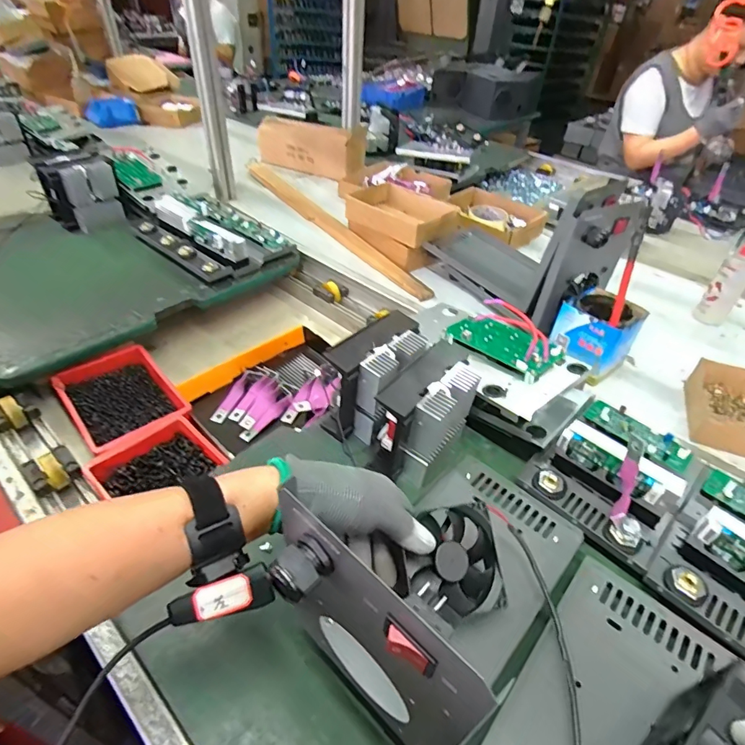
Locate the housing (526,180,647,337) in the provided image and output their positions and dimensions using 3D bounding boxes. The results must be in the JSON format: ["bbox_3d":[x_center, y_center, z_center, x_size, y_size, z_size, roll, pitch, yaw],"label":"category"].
[{"bbox_3d":[0.334,-0.163,0.730,0.162,0.244,0.073,-26,50,-30],"label":"housing"}]

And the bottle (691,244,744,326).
[{"bbox_3d":[0.639,-0.156,0.812,0.051,0.161,0.044,33,49,28],"label":"bottle"}]

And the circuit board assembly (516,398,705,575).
[{"bbox_3d":[0.290,0.098,0.520,0.200,0.065,0.148,-31,52,-33],"label":"circuit board assembly"}]

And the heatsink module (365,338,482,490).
[{"bbox_3d":[0.060,0.051,0.531,0.083,0.121,0.129,30,47,26],"label":"heatsink module"}]

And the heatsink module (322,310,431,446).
[{"bbox_3d":[0.009,0.012,0.566,0.082,0.120,0.132,29,47,25],"label":"heatsink module"}]

